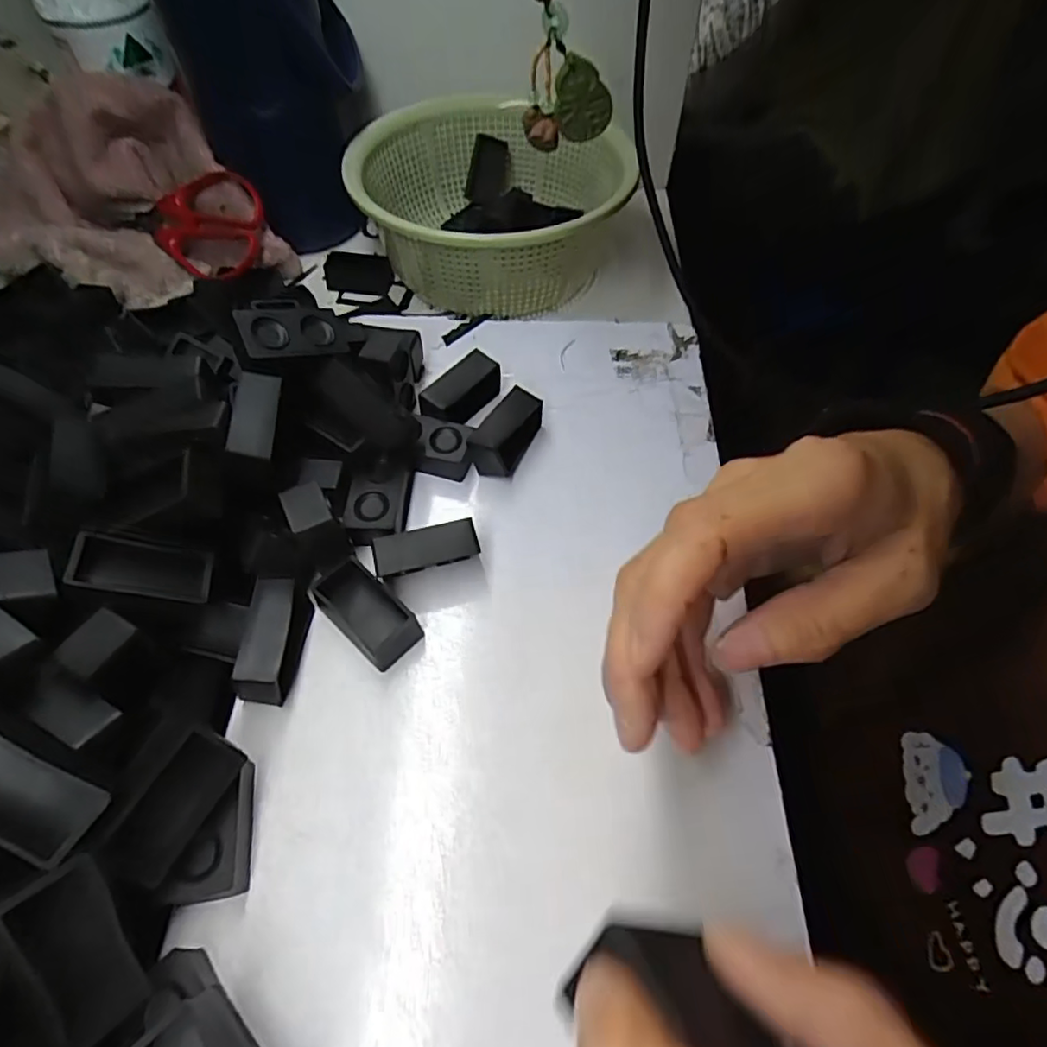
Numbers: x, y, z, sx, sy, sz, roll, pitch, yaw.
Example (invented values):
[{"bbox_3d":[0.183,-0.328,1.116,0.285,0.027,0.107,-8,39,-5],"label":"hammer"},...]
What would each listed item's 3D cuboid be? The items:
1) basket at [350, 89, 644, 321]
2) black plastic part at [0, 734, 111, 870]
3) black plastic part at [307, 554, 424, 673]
[{"bbox_3d":[-0.017,-0.207,0.409,0.179,0.070,0.172,-15,56,-11],"label":"basket"},{"bbox_3d":[-0.134,0.070,0.161,0.041,0.009,0.022,42,80,-21],"label":"black plastic part"},{"bbox_3d":[-0.064,0.034,0.248,0.046,0.014,0.025,37,62,23],"label":"black plastic part"}]

